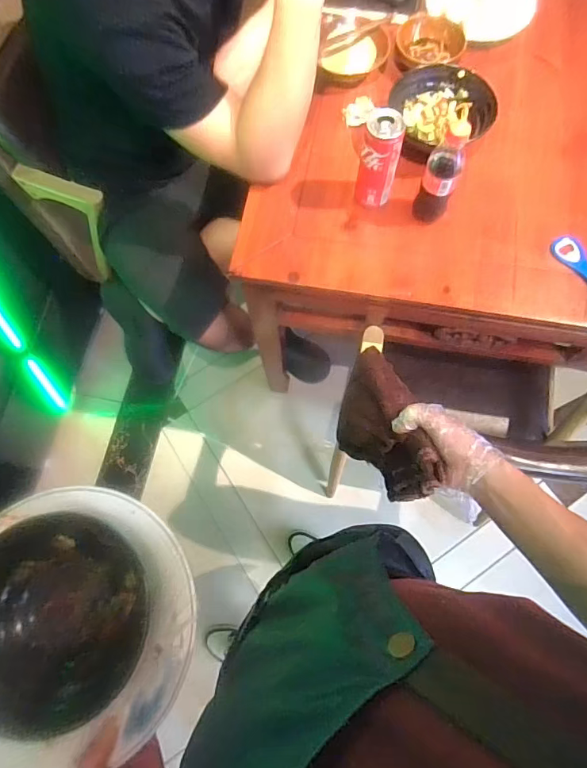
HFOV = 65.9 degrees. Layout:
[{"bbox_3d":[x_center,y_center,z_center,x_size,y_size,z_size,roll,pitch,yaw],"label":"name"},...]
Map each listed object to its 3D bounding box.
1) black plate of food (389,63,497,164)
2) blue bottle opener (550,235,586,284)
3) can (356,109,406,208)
[{"bbox_3d":[0.245,-0.449,0.762,0.154,0.067,0.146,0,72,1],"label":"black plate of food"},{"bbox_3d":[0.452,-0.196,0.724,0.045,0.021,0.093,-32,74,-9],"label":"blue bottle opener"},{"bbox_3d":[0.131,-0.337,0.694,0.056,0.145,0.053,0,72,1],"label":"can"}]

